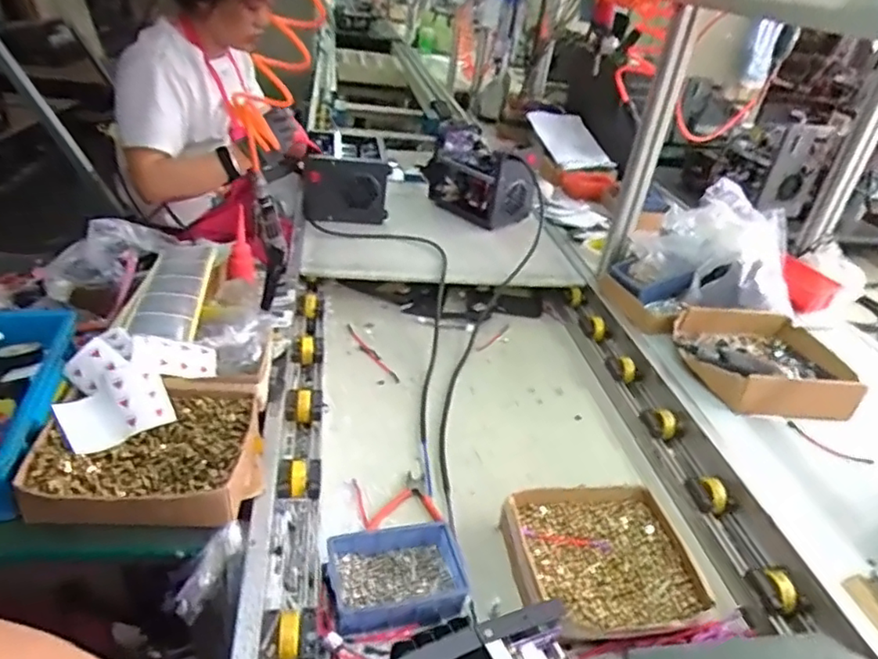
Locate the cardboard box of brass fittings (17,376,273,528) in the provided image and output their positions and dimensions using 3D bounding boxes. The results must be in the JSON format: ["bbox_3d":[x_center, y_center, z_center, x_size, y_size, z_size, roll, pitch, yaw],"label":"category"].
[{"bbox_3d":[-0.320,0.141,0.676,0.227,0.058,0.193,-2,33,-16],"label":"cardboard box of brass fittings"}]

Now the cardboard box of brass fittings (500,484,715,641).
[{"bbox_3d":[0.197,0.284,0.743,0.217,0.044,0.205,-1,32,-14],"label":"cardboard box of brass fittings"}]

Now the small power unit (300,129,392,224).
[{"bbox_3d":[-0.237,-0.378,1.502,0.207,0.164,0.254,-1,33,-15],"label":"small power unit"}]

